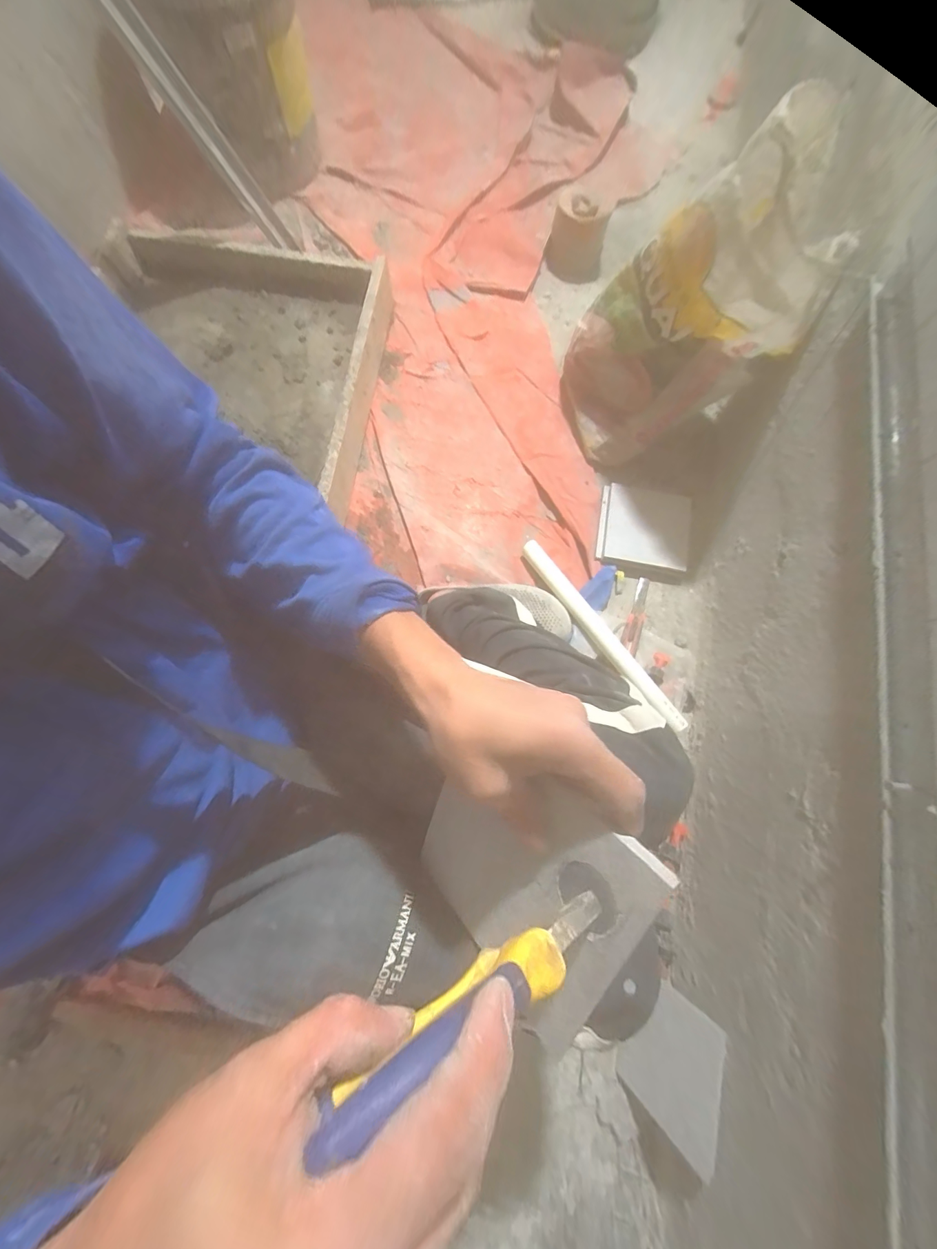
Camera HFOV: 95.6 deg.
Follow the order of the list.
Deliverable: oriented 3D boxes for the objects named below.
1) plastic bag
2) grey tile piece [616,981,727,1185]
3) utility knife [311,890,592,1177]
[{"bbox_3d":[0.327,-0.454,0.658,0.237,0.394,0.243,-9,77,-3],"label":"plastic bag"},{"bbox_3d":[0.262,0.571,0.561,0.007,0.155,0.151,18,77,-17],"label":"grey tile piece"},{"bbox_3d":[0.015,0.142,0.169,0.152,0.016,0.020,2,73,-44],"label":"utility knife"}]

